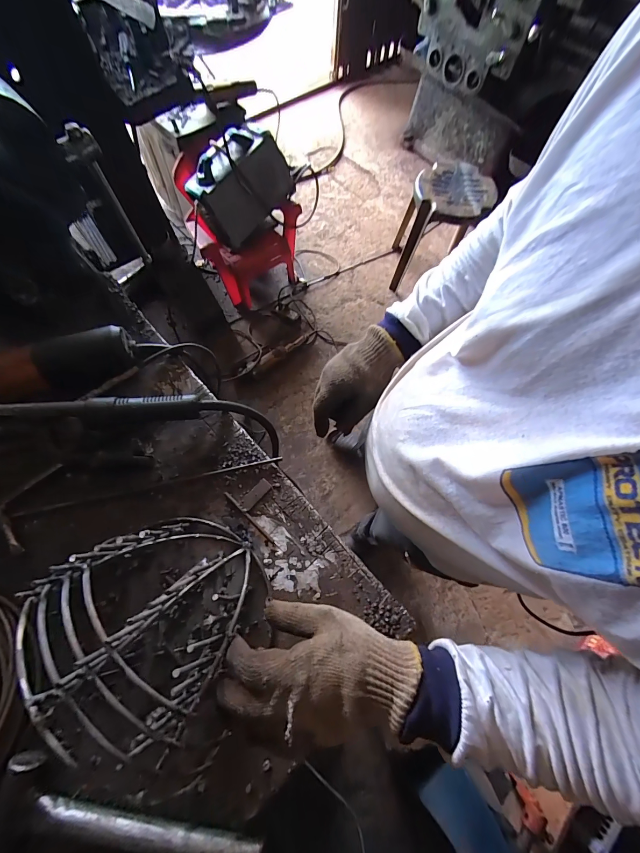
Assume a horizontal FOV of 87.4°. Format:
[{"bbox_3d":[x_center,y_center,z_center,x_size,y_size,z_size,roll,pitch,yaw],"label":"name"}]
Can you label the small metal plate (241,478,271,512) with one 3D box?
[{"bbox_3d":[-0.081,0.085,0.420,0.042,0.005,0.018,-43,77,-16],"label":"small metal plate"}]

